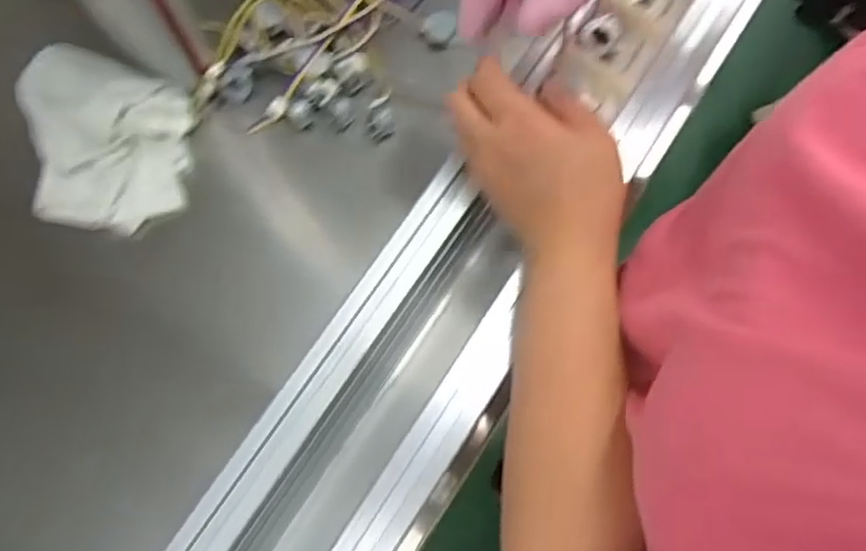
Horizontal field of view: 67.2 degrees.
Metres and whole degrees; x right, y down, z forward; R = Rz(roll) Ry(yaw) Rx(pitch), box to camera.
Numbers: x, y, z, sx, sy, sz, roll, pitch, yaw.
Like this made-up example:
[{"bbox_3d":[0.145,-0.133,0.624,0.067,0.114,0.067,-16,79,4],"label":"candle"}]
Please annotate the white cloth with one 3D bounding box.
[{"bbox_3d":[-0.273,-0.114,0.533,0.139,0.044,0.146,5,74,2],"label":"white cloth"}]

